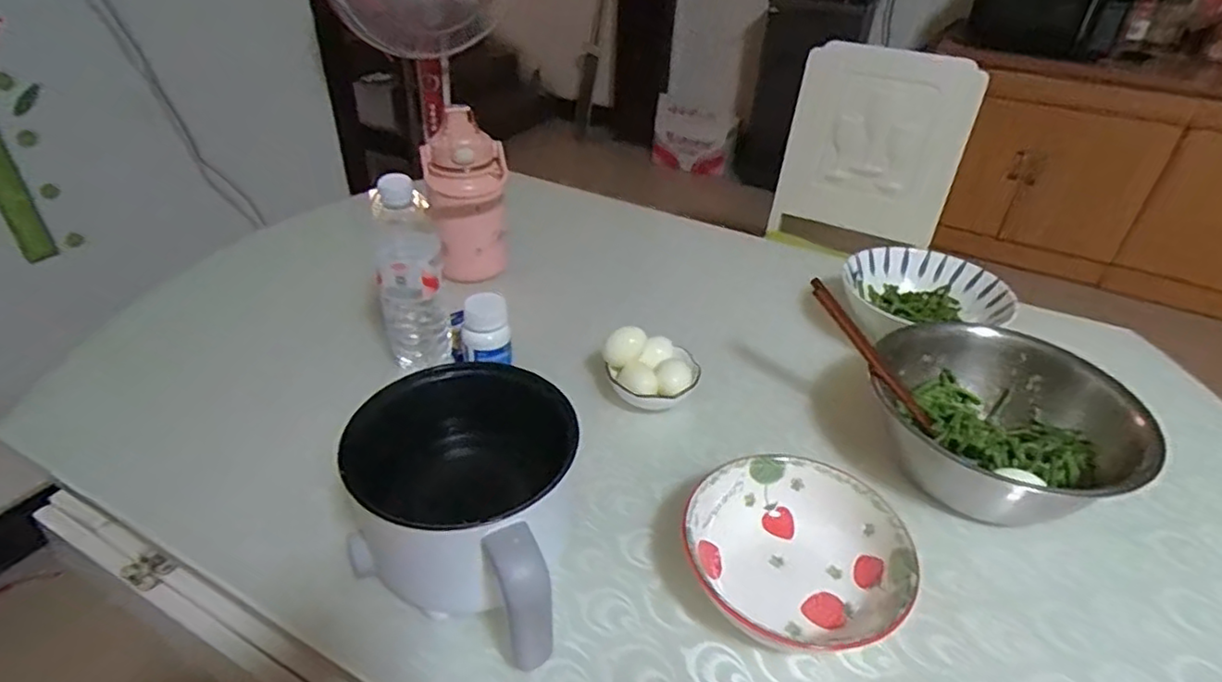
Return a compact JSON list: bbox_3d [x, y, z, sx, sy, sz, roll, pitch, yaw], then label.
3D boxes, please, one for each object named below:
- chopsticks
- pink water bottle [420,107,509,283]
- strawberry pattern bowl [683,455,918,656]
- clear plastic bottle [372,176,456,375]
[{"bbox_3d":[0.254,0.017,0.631,0.187,0.014,0.014,51,48,-1],"label":"chopsticks"},{"bbox_3d":[-0.187,-0.177,0.856,0.101,0.206,0.108,-4,37,-9],"label":"pink water bottle"},{"bbox_3d":[0.144,0.177,0.539,0.176,0.068,0.160,2,36,-1],"label":"strawberry pattern bowl"},{"bbox_3d":[-0.214,-0.066,0.697,0.067,0.222,0.056,-11,38,-17],"label":"clear plastic bottle"}]

